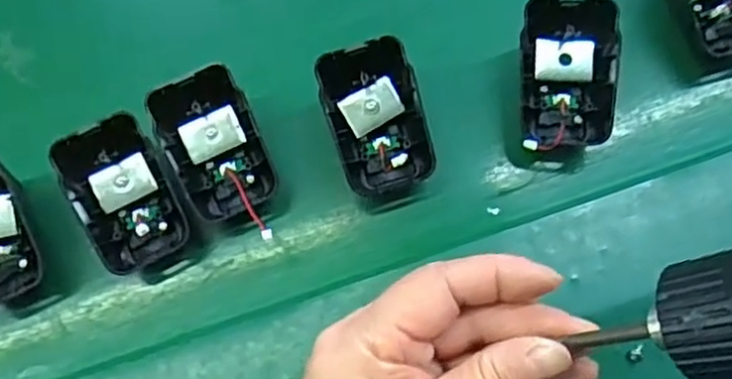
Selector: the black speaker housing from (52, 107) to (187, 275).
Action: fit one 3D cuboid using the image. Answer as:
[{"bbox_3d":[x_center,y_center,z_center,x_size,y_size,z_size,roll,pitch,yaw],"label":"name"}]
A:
[{"bbox_3d":[-0.114,0.003,0.327,0.046,0.037,0.064,-23,74,-5],"label":"black speaker housing"}]

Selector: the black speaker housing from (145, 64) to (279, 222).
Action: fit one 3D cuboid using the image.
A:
[{"bbox_3d":[-0.074,-0.022,0.328,0.044,0.024,0.067,-23,100,0],"label":"black speaker housing"}]

